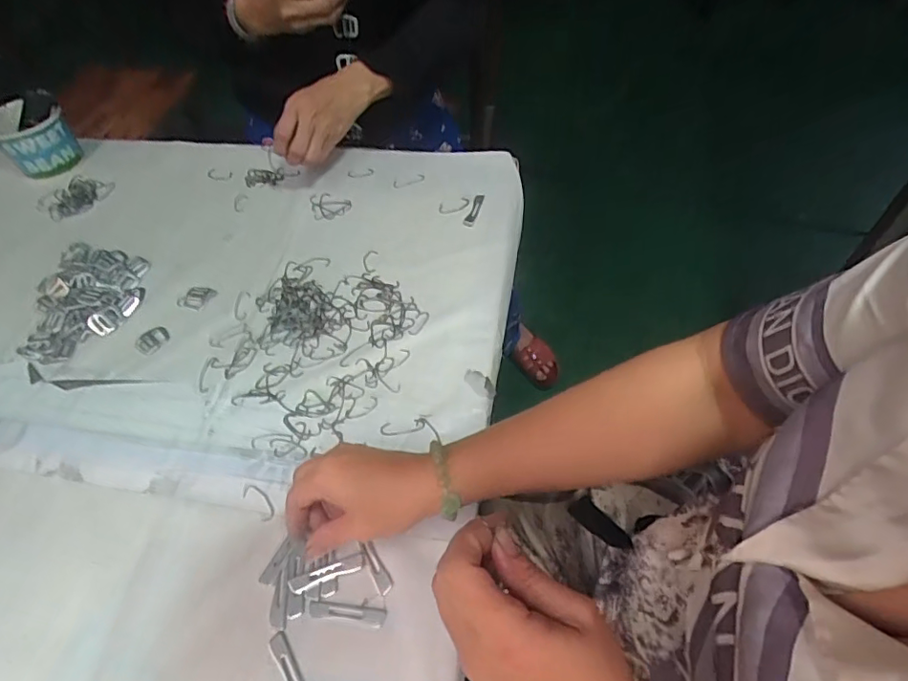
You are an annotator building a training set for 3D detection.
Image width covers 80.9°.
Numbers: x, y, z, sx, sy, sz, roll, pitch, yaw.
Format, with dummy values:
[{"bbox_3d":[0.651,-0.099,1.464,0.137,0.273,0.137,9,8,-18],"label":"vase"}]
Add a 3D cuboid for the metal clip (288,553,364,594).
[{"bbox_3d":[-0.098,0.178,0.408,0.057,0.004,0.012,-18,55,-9],"label":"metal clip"}]

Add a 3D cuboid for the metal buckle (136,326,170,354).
[{"bbox_3d":[-0.314,-0.002,0.553,0.028,0.004,0.033,35,62,24],"label":"metal buckle"}]

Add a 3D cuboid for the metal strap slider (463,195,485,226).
[{"bbox_3d":[0.025,-0.159,0.646,0.013,0.009,0.053,18,56,15],"label":"metal strap slider"}]

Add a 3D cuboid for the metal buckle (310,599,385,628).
[{"bbox_3d":[-0.079,0.201,0.393,0.057,0.004,0.013,6,54,7],"label":"metal buckle"}]

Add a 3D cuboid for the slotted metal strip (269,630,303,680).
[{"bbox_3d":[-0.114,0.233,0.372,0.012,0.004,0.059,-28,58,-18],"label":"slotted metal strip"}]

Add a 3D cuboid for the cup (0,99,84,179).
[{"bbox_3d":[-0.556,-0.265,0.706,0.076,0.077,0.080,-1,54,1],"label":"cup"}]

